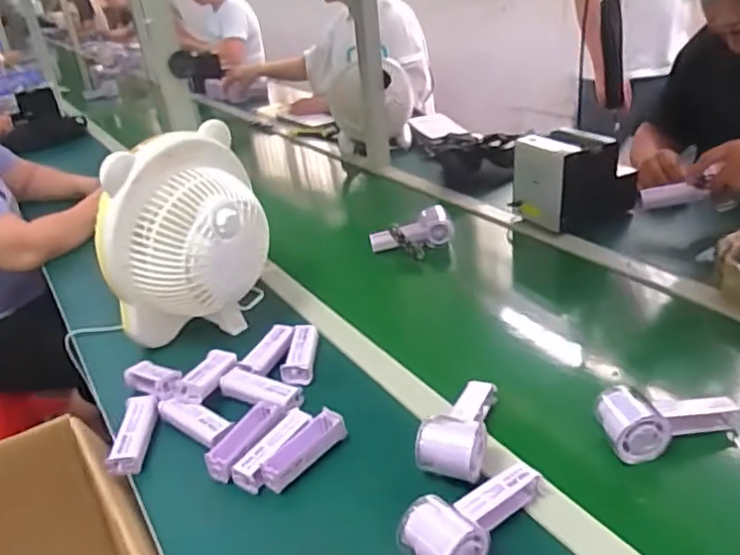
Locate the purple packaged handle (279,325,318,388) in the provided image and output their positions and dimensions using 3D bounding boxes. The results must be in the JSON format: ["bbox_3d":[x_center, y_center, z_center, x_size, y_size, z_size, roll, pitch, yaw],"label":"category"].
[{"bbox_3d":[-0.091,0.101,0.827,0.037,0.027,0.097,-3,28,4],"label":"purple packaged handle"}]

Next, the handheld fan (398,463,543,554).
[{"bbox_3d":[0.091,0.210,0.569,0.067,0.057,0.142,20,37,39],"label":"handheld fan"}]

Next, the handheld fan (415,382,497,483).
[{"bbox_3d":[0.099,0.156,0.680,0.065,0.053,0.133,5,16,20],"label":"handheld fan"}]

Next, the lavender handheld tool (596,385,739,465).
[{"bbox_3d":[0.314,0.145,0.645,0.155,0.053,0.058,-5,28,1],"label":"lavender handheld tool"}]

